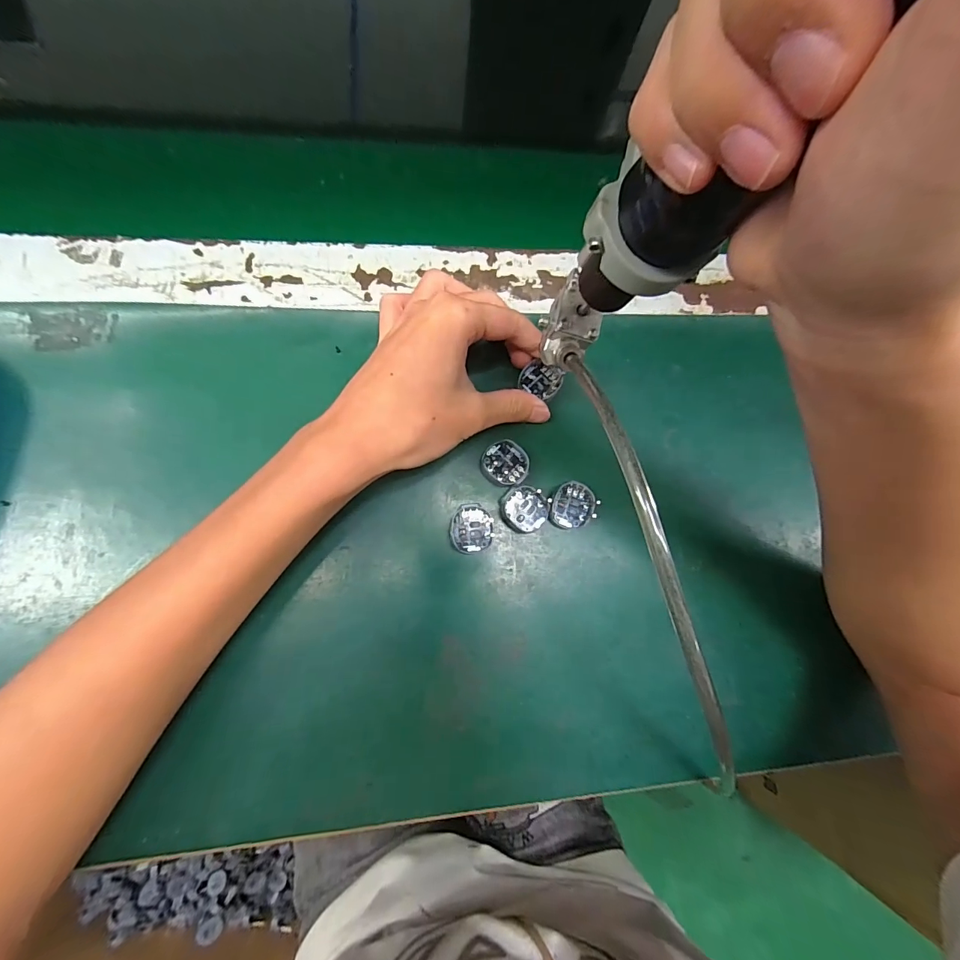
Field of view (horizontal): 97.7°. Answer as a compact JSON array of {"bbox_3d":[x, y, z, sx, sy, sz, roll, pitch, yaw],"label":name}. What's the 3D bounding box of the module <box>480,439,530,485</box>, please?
[{"bbox_3d":[0.015,-0.010,0.255,0.028,0.007,0.026,1,80,-7],"label":"module"}]

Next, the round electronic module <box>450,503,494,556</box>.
[{"bbox_3d":[-0.005,0.029,0.248,0.025,0.008,0.029,-5,81,-8],"label":"round electronic module"}]

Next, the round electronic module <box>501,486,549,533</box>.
[{"bbox_3d":[0.028,0.018,0.253,0.026,0.006,0.028,1,80,-7],"label":"round electronic module"}]

